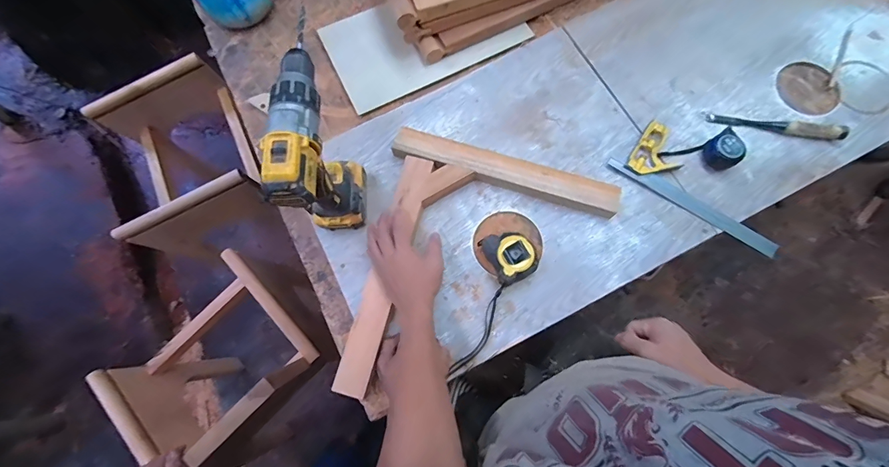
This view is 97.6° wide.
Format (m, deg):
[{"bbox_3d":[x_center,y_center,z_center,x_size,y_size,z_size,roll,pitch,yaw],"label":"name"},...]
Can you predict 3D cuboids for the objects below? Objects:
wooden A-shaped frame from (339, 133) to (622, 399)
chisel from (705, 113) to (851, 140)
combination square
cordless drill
[{"bbox_3d":[0.036,0.066,0.639,0.390,0.025,0.466,20,74,7],"label":"wooden A-shaped frame"},{"bbox_3d":[0.589,-0.194,0.690,0.223,0.025,0.021,13,74,5],"label":"chisel"},{"bbox_3d":[0.448,-0.081,0.666,0.297,0.018,0.109,35,77,11],"label":"combination square"},{"bbox_3d":[-0.176,-0.110,0.586,0.070,0.262,0.212,-2,74,2],"label":"cordless drill"}]

